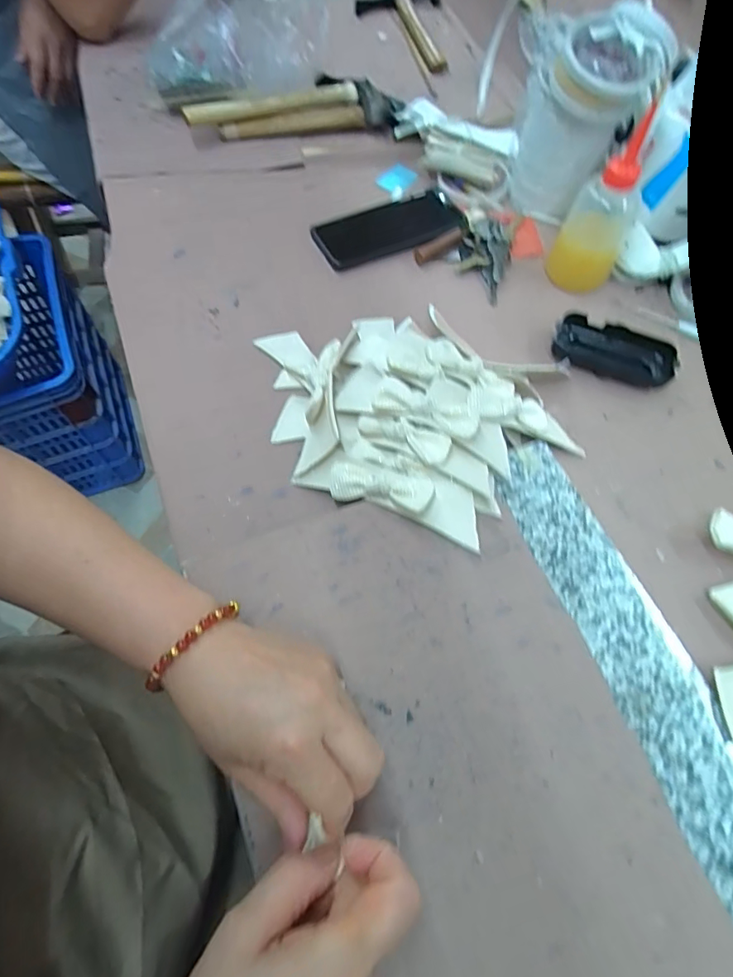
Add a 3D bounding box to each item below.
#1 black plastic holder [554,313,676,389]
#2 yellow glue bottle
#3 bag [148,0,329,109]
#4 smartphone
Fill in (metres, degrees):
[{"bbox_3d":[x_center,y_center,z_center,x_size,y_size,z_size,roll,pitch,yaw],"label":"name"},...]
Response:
[{"bbox_3d":[0.236,-0.131,0.468,0.109,0.025,0.049,23,64,8],"label":"black plastic holder"},{"bbox_3d":[0.231,-0.266,0.475,0.051,0.134,0.055,-28,68,-17],"label":"yellow glue bottle"},{"bbox_3d":[-0.148,-0.560,0.616,0.235,0.112,0.136,-39,72,-20],"label":"bag"},{"bbox_3d":[0.025,-0.292,0.544,0.163,0.012,0.083,-23,67,-15],"label":"smartphone"}]

